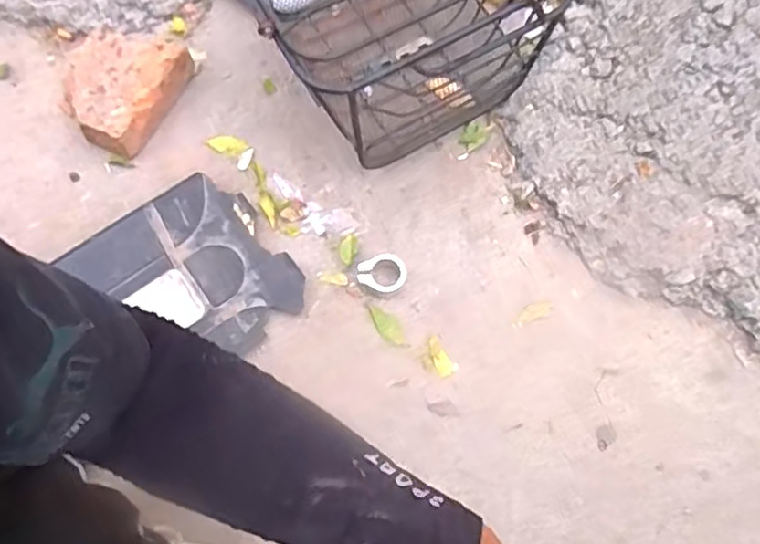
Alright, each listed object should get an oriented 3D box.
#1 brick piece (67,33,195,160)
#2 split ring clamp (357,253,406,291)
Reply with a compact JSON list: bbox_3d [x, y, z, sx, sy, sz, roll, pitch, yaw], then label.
[{"bbox_3d":[-0.309,-0.222,0.791,0.132,0.048,0.167,29,70,12],"label":"brick piece"},{"bbox_3d":[0.003,0.004,0.718,0.053,0.026,0.042,-22,69,-9],"label":"split ring clamp"}]

